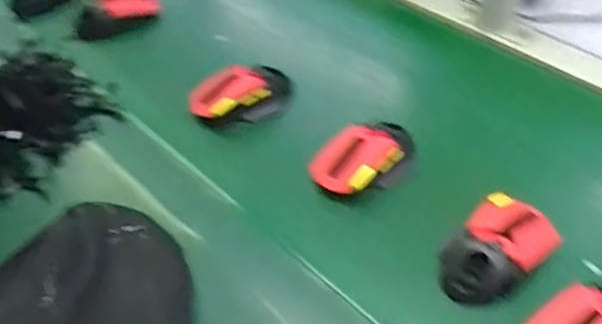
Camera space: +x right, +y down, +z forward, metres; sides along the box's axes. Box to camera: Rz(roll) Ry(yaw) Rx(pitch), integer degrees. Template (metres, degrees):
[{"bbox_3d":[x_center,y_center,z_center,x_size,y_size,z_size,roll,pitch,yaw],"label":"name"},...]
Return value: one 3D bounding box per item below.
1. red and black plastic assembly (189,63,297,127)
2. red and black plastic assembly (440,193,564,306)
[{"bbox_3d":[-0.067,-0.077,0.723,0.119,0.046,0.058,-17,45,-13],"label":"red and black plastic assembly"},{"bbox_3d":[0.173,0.077,0.554,0.125,0.042,0.064,-36,52,-28],"label":"red and black plastic assembly"}]

